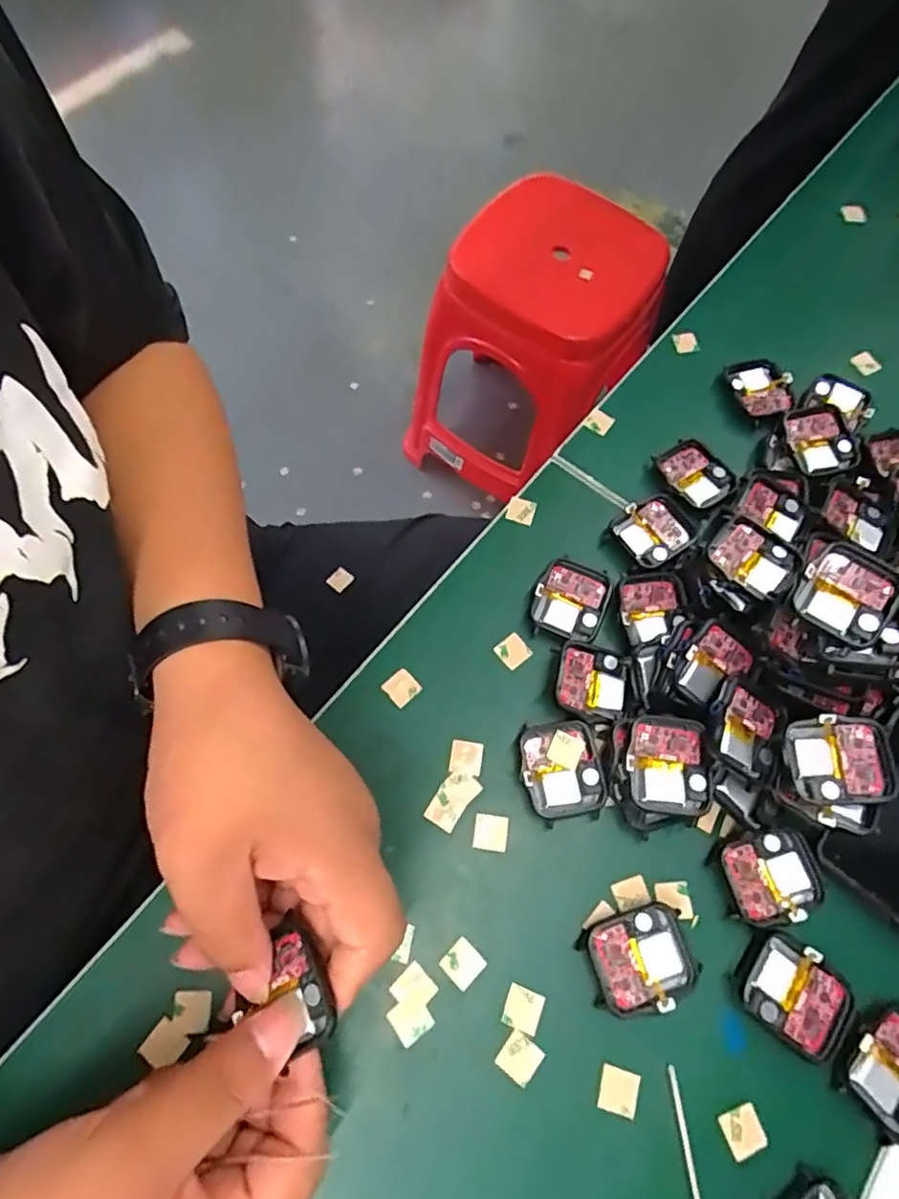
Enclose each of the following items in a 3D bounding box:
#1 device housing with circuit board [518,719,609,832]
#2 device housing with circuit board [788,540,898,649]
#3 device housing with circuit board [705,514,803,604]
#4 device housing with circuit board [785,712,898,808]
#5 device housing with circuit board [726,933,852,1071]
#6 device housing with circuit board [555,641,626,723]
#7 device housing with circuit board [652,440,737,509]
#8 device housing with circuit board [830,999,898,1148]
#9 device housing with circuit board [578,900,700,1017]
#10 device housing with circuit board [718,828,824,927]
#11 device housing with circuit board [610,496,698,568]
[{"bbox_3d":[0.054,0.083,0.299,0.038,0.011,0.044,-8,68,-5],"label":"device housing with circuit board"},{"bbox_3d":[0.174,-0.003,0.271,0.037,0.008,0.044,38,72,13],"label":"device housing with circuit board"},{"bbox_3d":[0.153,-0.021,0.312,0.041,0.008,0.036,36,74,15],"label":"device housing with circuit board"},{"bbox_3d":[0.176,0.072,0.277,0.042,0.010,0.038,-1,68,-2],"label":"device housing with circuit board"},{"bbox_3d":[0.147,0.169,0.266,0.046,0.006,0.037,35,71,12],"label":"device housing with circuit board"},{"bbox_3d":[0.072,0.042,0.314,0.034,0.007,0.037,13,68,4],"label":"device housing with circuit board"},{"bbox_3d":[0.144,-0.073,0.365,0.031,0.009,0.043,-38,74,-15],"label":"device housing with circuit board"},{"bbox_3d":[0.185,0.195,0.256,0.045,0.007,0.040,-35,73,-14],"label":"device housing with circuit board"},{"bbox_3d":[0.083,0.156,0.270,0.046,0.011,0.037,-17,69,-8],"label":"device housing with circuit board"},{"bbox_3d":[0.148,0.126,0.283,0.042,0.007,0.036,-9,68,-5],"label":"device housing with circuit board"},{"bbox_3d":[0.115,-0.038,0.348,0.043,0.006,0.035,-30,72,-13],"label":"device housing with circuit board"}]

